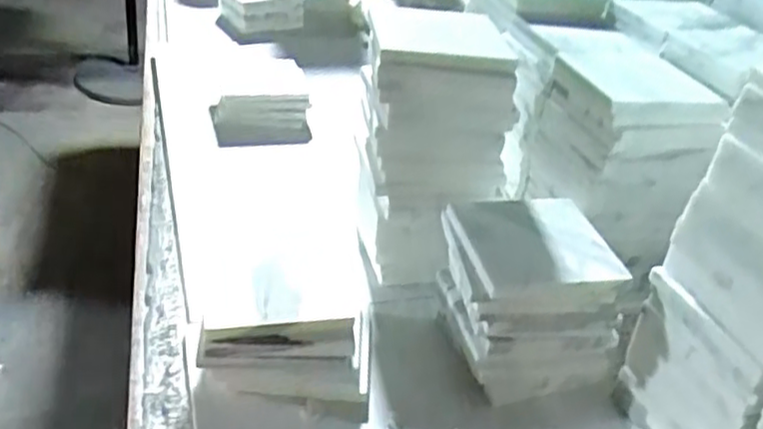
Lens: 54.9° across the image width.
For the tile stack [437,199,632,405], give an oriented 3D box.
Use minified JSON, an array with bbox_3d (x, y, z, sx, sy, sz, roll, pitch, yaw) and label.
[{"bbox_3d":[0.107,0.055,0.544,0.118,0.117,0.108,-1,36,-12],"label":"tile stack"}]

